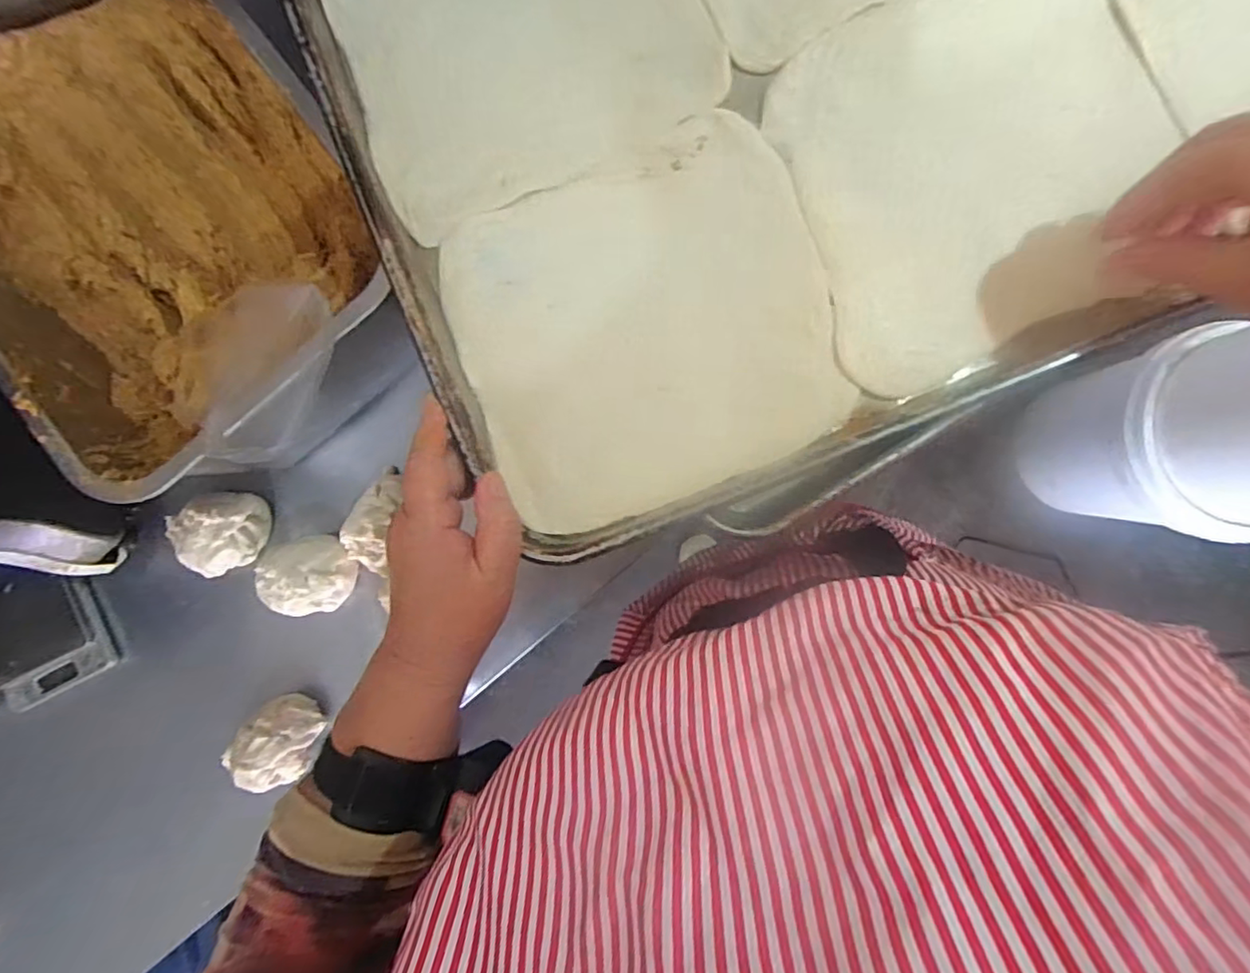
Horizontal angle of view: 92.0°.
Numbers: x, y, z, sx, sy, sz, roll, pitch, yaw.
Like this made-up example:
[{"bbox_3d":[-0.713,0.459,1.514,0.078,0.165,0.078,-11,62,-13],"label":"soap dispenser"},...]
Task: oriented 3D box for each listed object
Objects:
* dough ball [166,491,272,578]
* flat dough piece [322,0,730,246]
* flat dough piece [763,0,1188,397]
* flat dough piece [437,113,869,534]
[{"bbox_3d":[-0.334,0.039,0.499,0.071,0.038,0.061,-20,88,5],"label":"dough ball"},{"bbox_3d":[-0.063,-0.260,0.339,0.194,0.009,0.197,-20,88,5],"label":"flat dough piece"},{"bbox_3d":[0.183,-0.164,0.315,0.180,0.009,0.189,-17,88,5],"label":"flat dough piece"},{"bbox_3d":[0.009,-0.084,0.326,0.195,0.013,0.180,-21,88,5],"label":"flat dough piece"}]

